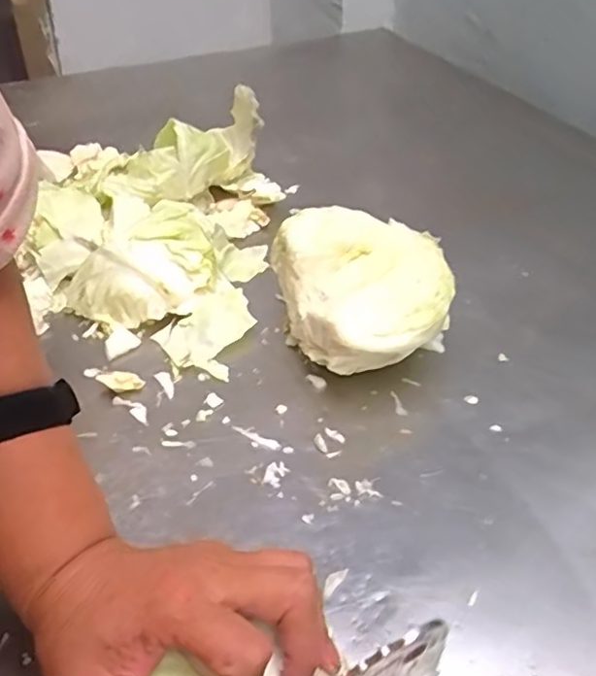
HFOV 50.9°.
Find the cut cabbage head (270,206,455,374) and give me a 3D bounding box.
[{"bbox_3d":[0.057,-0.033,0.517,0.139,0.094,0.146,-7,40,-9],"label":"cut cabbage head"}]

